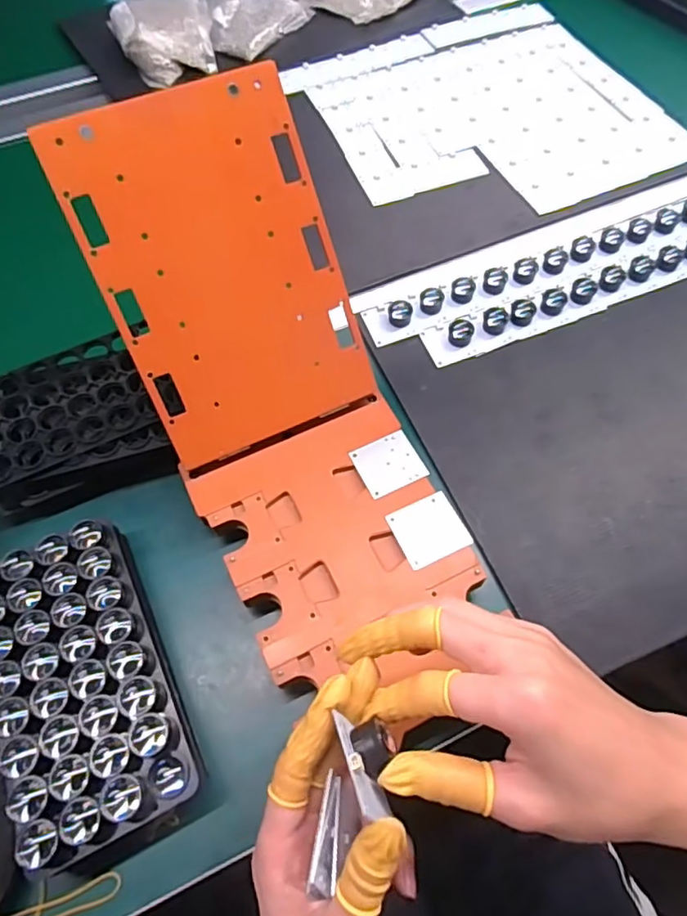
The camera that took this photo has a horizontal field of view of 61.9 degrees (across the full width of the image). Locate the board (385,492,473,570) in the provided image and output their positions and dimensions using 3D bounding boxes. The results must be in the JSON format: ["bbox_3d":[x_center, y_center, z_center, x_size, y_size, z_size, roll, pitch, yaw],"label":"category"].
[{"bbox_3d":[0.061,0.051,0.412,0.047,0.004,0.045,-24,64,-9],"label":"board"}]

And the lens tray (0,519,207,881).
[{"bbox_3d":[-0.168,0.143,0.371,0.095,0.048,0.189,-25,64,-11],"label":"lens tray"}]

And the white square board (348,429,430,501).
[{"bbox_3d":[0.035,0.004,0.438,0.046,0.004,0.044,-23,64,-10],"label":"white square board"}]

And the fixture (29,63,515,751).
[{"bbox_3d":[-0.043,-0.055,0.372,0.165,0.189,0.321,-25,64,-11],"label":"fixture"}]

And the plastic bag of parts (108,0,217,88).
[{"bbox_3d":[-0.237,-0.557,0.743,0.111,0.054,0.172,-21,64,-9],"label":"plastic bag of parts"}]

